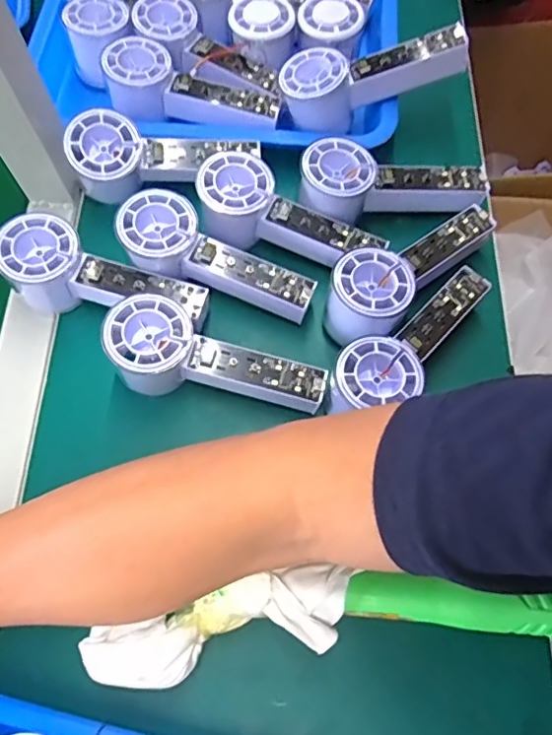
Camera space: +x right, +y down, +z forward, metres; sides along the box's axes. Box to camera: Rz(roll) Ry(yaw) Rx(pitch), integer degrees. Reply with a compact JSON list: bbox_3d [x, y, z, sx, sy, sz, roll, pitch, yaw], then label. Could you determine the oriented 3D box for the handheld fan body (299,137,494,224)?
[{"bbox_3d":[0.092,-0.144,0.442,0.151,0.042,0.055,-1,67,-13],"label":"handheld fan body"}]

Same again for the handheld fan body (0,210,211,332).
[{"bbox_3d":[-0.126,-0.065,0.417,0.158,0.050,0.058,15,68,-6],"label":"handheld fan body"}]

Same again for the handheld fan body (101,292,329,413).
[{"bbox_3d":[-0.041,0.001,0.382,0.145,0.058,0.054,17,69,8],"label":"handheld fan body"}]

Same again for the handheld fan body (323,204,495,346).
[{"bbox_3d":[0.104,-0.071,0.417,0.152,0.053,0.057,-32,70,-25],"label":"handheld fan body"}]

